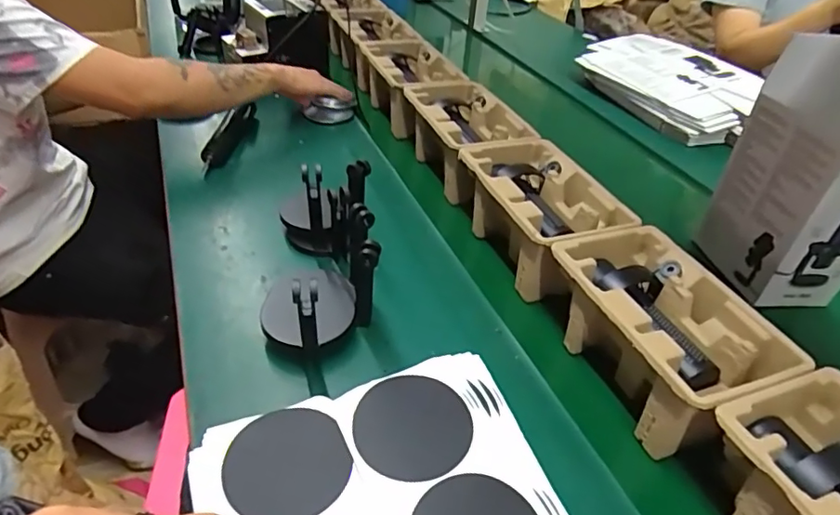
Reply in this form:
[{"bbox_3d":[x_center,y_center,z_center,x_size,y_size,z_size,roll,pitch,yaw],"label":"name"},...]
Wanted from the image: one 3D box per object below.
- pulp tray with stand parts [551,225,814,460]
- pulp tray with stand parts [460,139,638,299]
[{"bbox_3d":[0.246,0.076,0.572,0.145,0.104,0.228,-12,45,-18],"label":"pulp tray with stand parts"},{"bbox_3d":[0.152,-0.060,0.736,0.146,0.116,0.232,-14,46,-21],"label":"pulp tray with stand parts"}]

